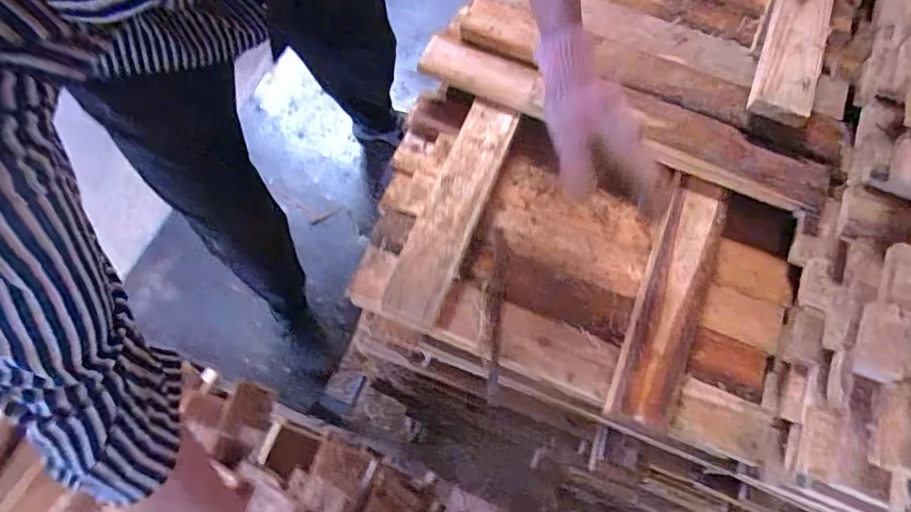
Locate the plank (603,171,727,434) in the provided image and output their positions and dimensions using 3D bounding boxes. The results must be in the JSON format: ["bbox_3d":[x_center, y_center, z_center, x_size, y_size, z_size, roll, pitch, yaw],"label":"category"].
[{"bbox_3d":[0.246,0.054,0.606,0.074,0.043,0.295,22,70,6],"label":"plank"}]

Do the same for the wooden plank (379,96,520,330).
[{"bbox_3d":[-0.002,-0.062,0.627,0.065,0.020,0.299,20,69,6],"label":"wooden plank"}]

